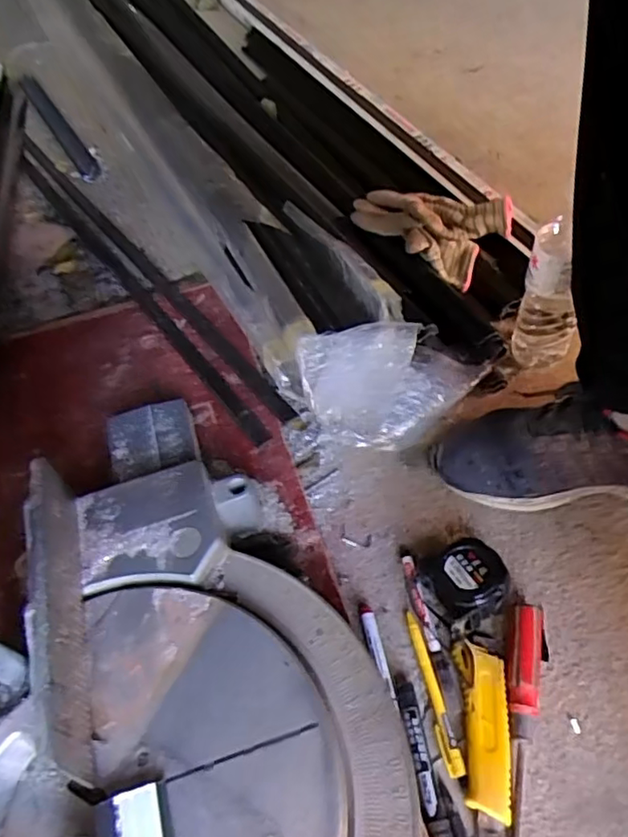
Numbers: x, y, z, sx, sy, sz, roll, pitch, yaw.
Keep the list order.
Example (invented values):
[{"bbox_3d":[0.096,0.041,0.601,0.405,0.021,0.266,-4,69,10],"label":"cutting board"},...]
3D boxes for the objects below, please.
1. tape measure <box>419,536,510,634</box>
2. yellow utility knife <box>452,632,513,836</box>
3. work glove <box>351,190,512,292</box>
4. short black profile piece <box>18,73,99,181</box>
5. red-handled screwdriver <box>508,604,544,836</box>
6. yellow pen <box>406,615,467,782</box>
[{"bbox_3d":[0.130,0.141,0.527,0.064,0.036,0.069,-22,55,-12],"label":"tape measure"},{"bbox_3d":[0.130,0.250,0.459,0.036,0.016,0.173,2,53,6],"label":"yellow utility knife"},{"bbox_3d":[0.152,-0.252,0.805,0.189,0.067,0.151,25,59,21],"label":"work glove"},{"bbox_3d":[-0.464,-0.532,1.109,0.034,0.019,0.420,-27,56,-16],"label":"short black profile piece"},{"bbox_3d":[0.158,0.236,0.461,0.025,0.022,0.193,8,54,10],"label":"red-handled screwdriver"},{"bbox_3d":[0.096,0.219,0.495,0.013,0.009,0.126,-10,53,-4],"label":"yellow pen"}]

